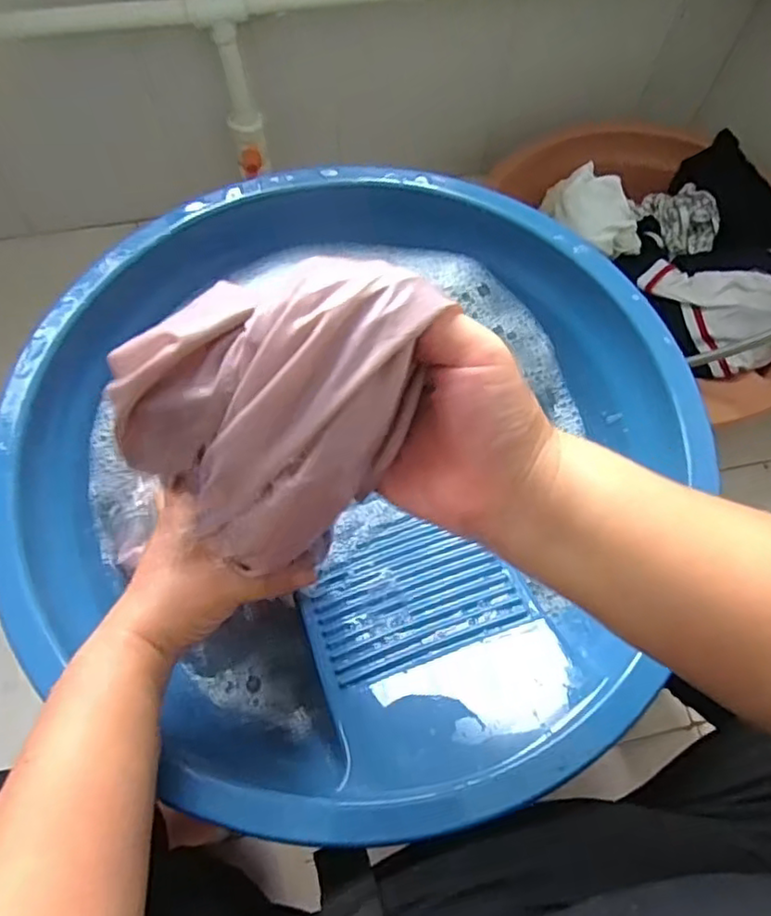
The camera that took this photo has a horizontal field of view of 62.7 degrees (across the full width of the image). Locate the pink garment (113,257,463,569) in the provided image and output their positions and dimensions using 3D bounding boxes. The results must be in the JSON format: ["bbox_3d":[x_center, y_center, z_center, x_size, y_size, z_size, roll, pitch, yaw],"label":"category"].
[{"bbox_3d":[-0.043,-0.019,0.274,0.152,0.080,0.112,-19,100,12],"label":"pink garment"}]

